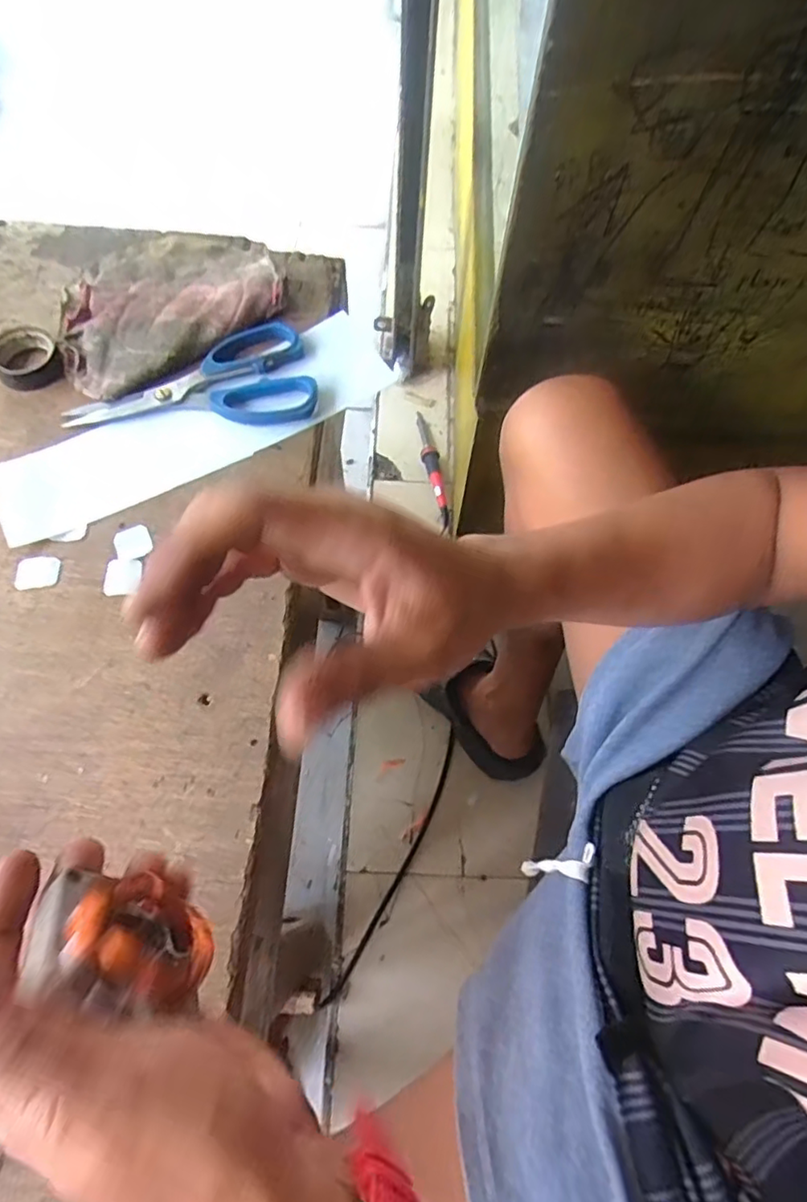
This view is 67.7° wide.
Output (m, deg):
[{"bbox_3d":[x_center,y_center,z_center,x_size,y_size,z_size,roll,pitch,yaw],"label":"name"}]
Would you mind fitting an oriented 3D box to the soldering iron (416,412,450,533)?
[{"bbox_3d":[0.050,-0.232,1.019,0.030,0.020,0.241,-8,65,-7],"label":"soldering iron"}]

